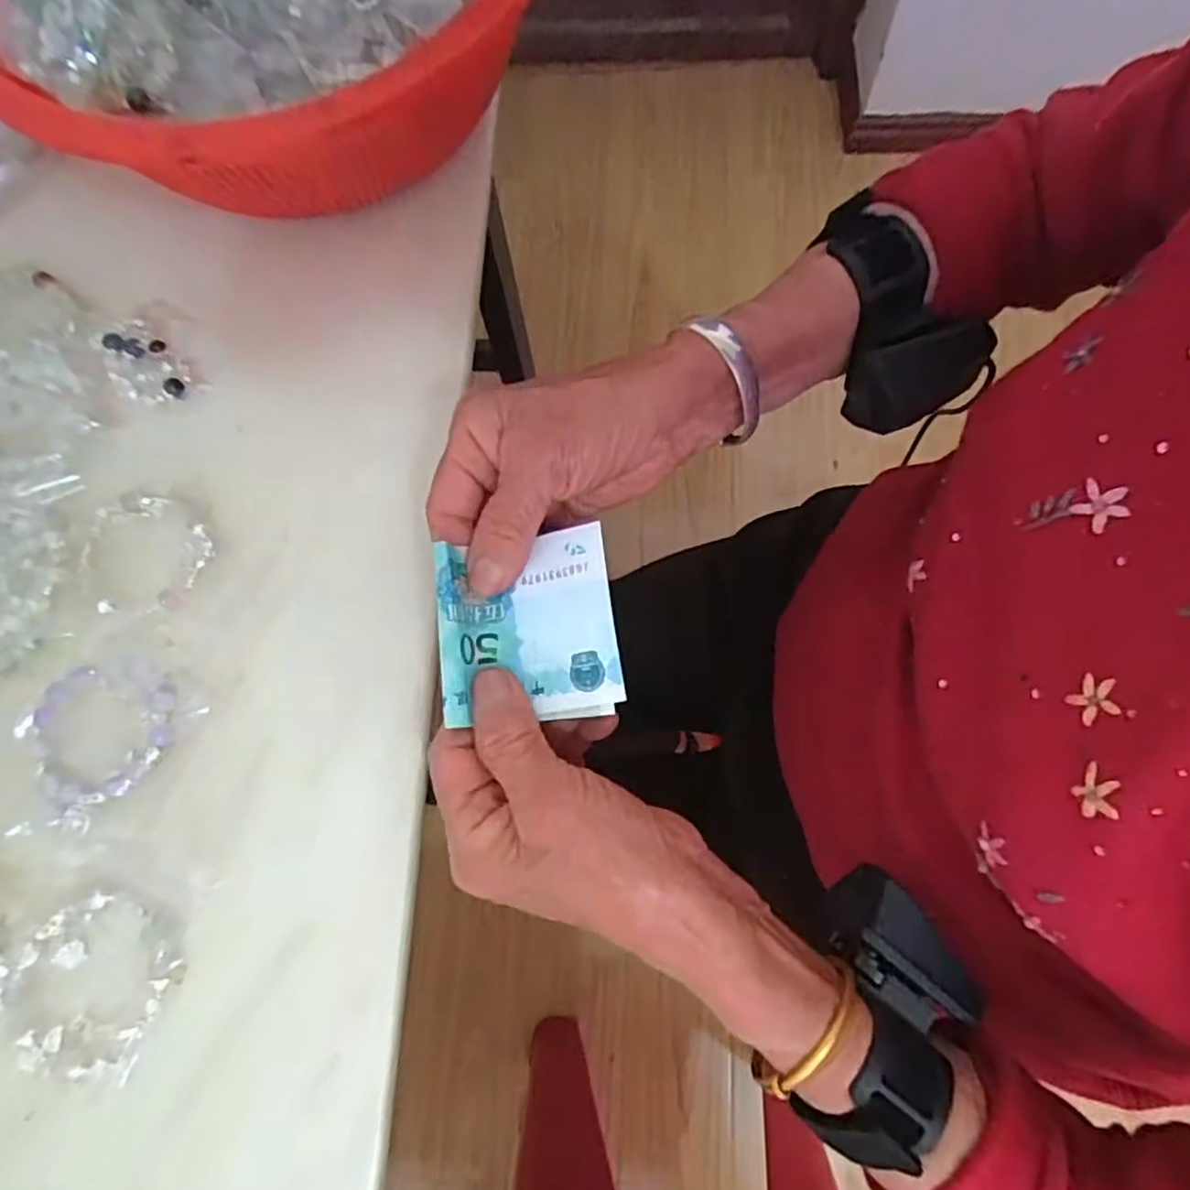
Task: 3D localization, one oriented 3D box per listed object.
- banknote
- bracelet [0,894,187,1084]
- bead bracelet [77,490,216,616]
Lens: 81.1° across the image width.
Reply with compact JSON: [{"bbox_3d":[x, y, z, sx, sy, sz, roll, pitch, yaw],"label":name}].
[{"bbox_3d":[-0.025,0.011,0.266,0.065,0.019,0.068,-5,74,-2],"label":"banknote"},{"bbox_3d":[-0.201,0.152,0.274,0.068,0.005,0.064,0,74,-1],"label":"bracelet"},{"bbox_3d":[-0.209,-0.019,0.318,0.065,0.005,0.054,37,77,9],"label":"bead bracelet"}]

